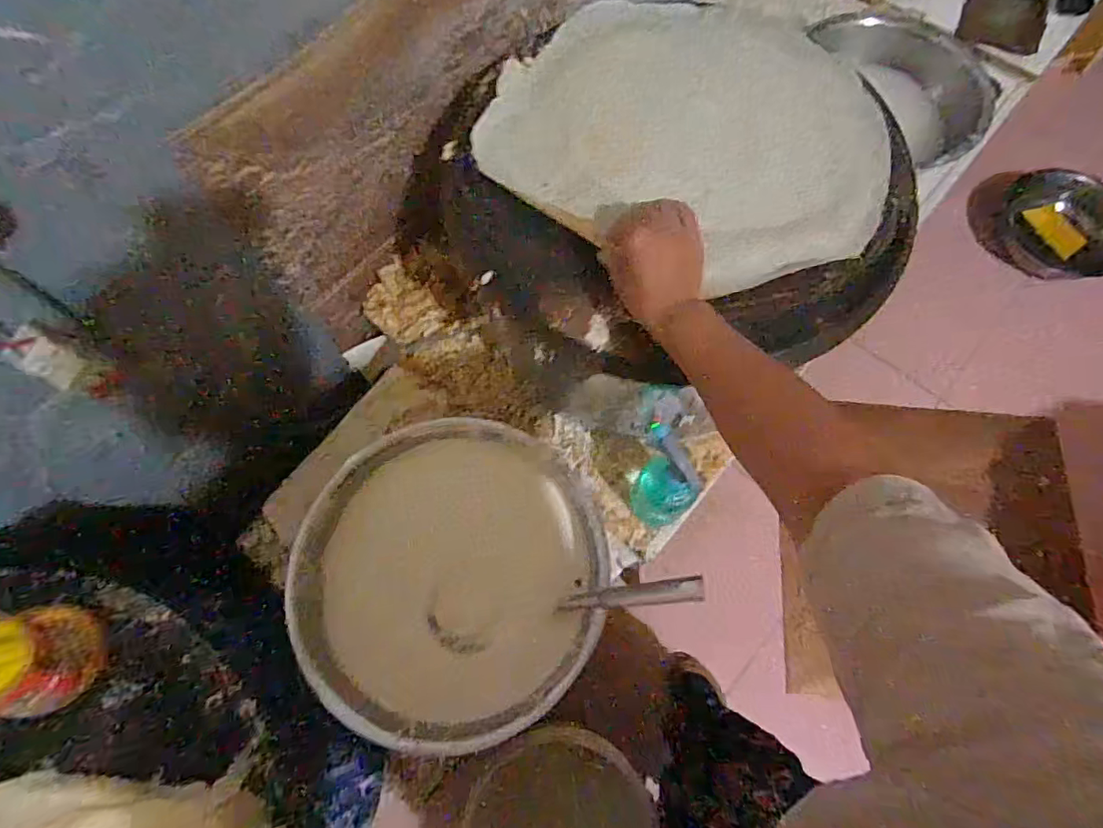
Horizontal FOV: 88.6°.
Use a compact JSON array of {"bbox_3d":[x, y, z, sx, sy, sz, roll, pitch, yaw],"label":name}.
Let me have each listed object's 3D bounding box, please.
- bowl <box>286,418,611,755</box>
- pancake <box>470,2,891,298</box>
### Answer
[{"bbox_3d":[-0.126,0.206,0.754,0.389,0.107,0.388,0,71,1],"label":"bowl"},{"bbox_3d":[0.167,-0.343,0.677,0.450,0.038,0.378,25,73,10],"label":"pancake"}]

